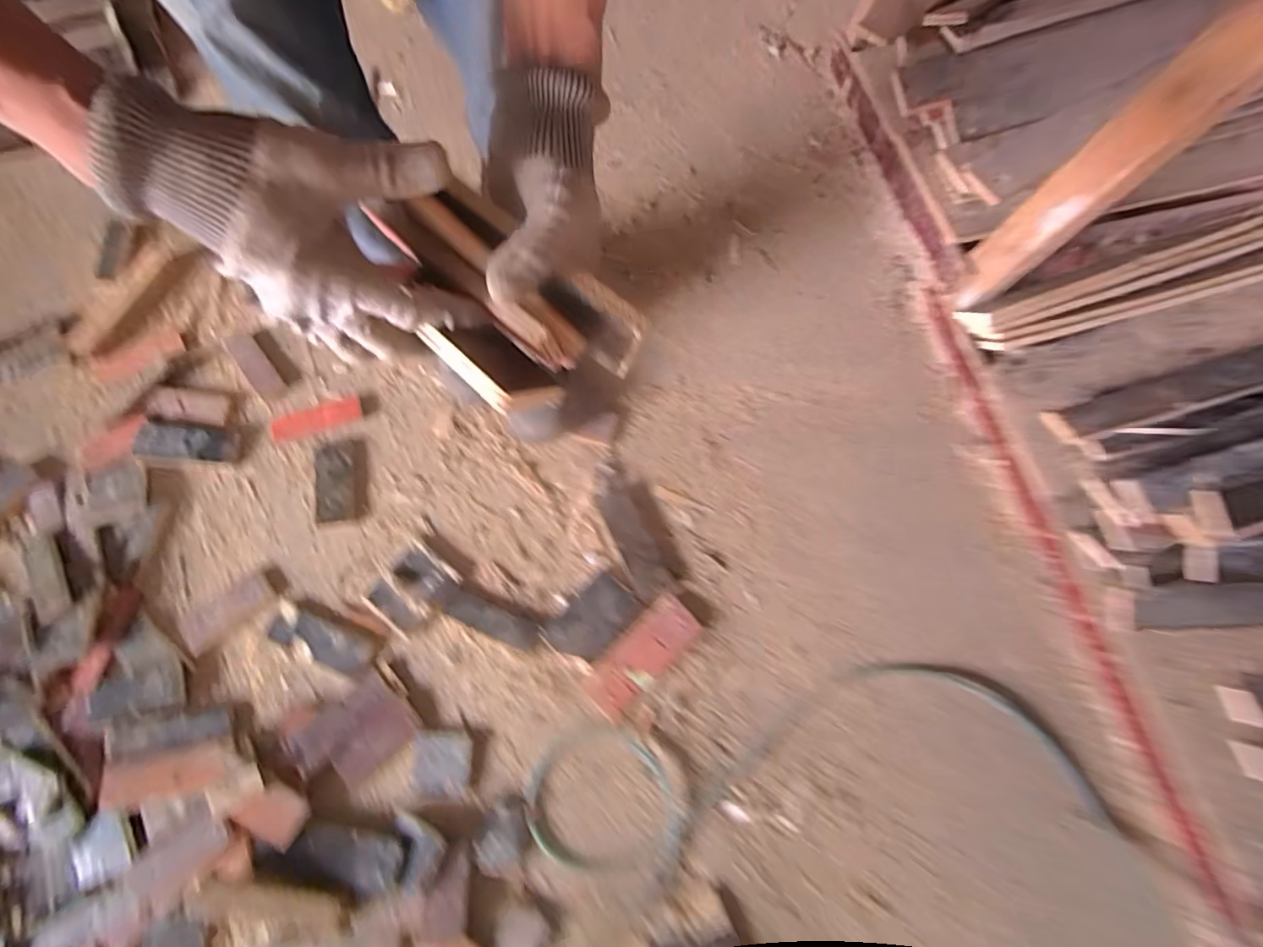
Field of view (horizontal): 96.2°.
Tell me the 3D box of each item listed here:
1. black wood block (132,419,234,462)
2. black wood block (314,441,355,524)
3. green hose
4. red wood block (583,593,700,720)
[{"bbox_3d":[-0.793,-0.056,0.999,0.167,0.027,0.068,8,73,4],"label":"black wood block"},{"bbox_3d":[-0.514,0.015,0.978,0.061,0.019,0.142,-11,73,-2],"label":"black wood block"},{"bbox_3d":[0.256,0.431,0.833,0.816,0.024,0.244,-7,73,-1],"label":"green hose"},{"bbox_3d":[0.014,0.282,0.882,0.196,0.018,0.077,-44,77,-11],"label":"red wood block"}]

